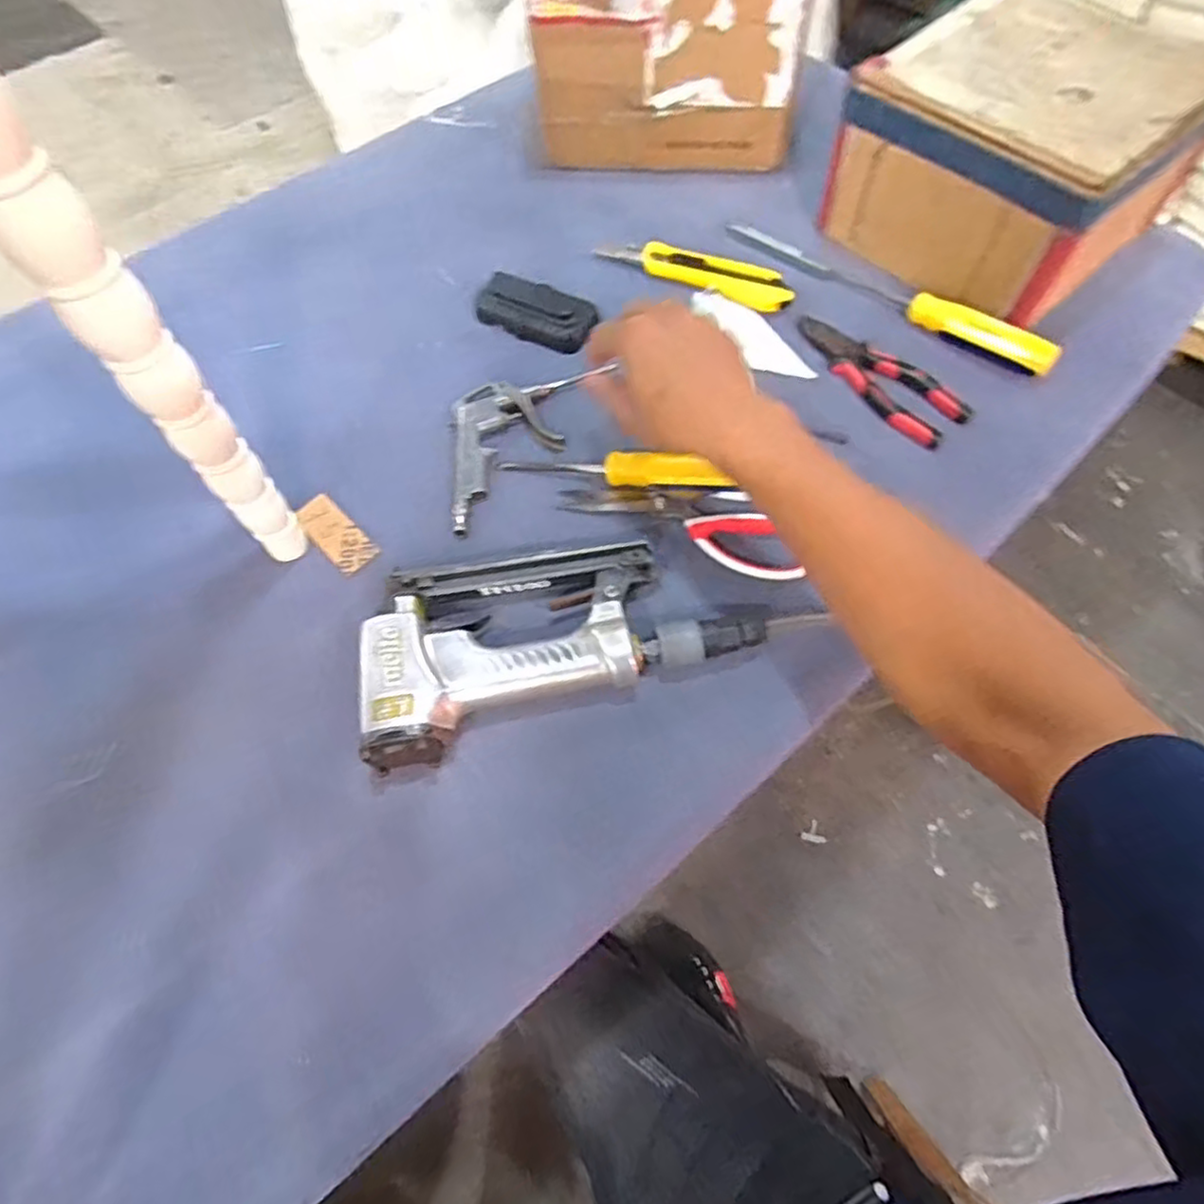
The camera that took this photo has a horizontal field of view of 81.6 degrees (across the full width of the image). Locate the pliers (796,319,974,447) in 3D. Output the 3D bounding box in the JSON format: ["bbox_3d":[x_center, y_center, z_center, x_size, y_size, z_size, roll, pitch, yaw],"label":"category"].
[{"bbox_3d":[0.219,-0.182,0.563,0.049,0.025,0.151,-37,68,-16],"label":"pliers"}]

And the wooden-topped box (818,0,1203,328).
[{"bbox_3d":[0.339,-0.368,0.577,0.217,0.127,0.210,-34,65,-15],"label":"wooden-topped box"}]

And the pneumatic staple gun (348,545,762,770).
[{"bbox_3d":[-0.033,0.015,0.455,0.242,0.043,0.120,-15,64,-6],"label":"pneumatic staple gun"}]

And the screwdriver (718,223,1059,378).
[{"bbox_3d":[0.232,-0.272,0.584,0.303,0.029,0.026,40,70,19],"label":"screwdriver"}]

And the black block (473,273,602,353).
[{"bbox_3d":[-0.057,-0.246,0.598,0.112,0.019,0.057,29,67,15],"label":"black block"}]

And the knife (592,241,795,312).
[{"bbox_3d":[0.082,-0.295,0.617,0.180,0.028,0.038,27,67,14],"label":"knife"}]

